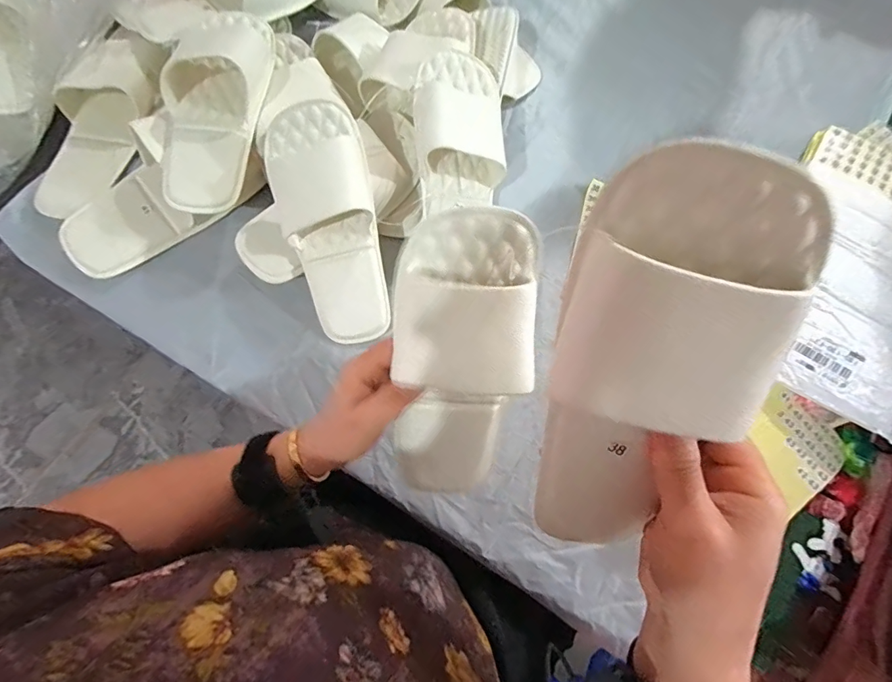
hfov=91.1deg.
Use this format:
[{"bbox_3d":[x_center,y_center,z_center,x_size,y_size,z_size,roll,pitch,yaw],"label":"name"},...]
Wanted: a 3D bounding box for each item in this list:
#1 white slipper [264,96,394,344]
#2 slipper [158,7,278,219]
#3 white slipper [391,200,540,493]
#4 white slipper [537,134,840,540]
[{"bbox_3d":[-0.120,-0.114,0.442,0.104,0.054,0.240,-12,109,-4],"label":"white slipper"},{"bbox_3d":[-0.247,-0.252,0.462,0.094,0.050,0.237,9,76,1],"label":"slipper"},{"bbox_3d":[0.009,0.022,0.310,0.092,0.049,0.221,8,116,1],"label":"white slipper"},{"bbox_3d":[0.094,0.029,0.214,0.094,0.224,0.049,8,32,1],"label":"white slipper"}]

